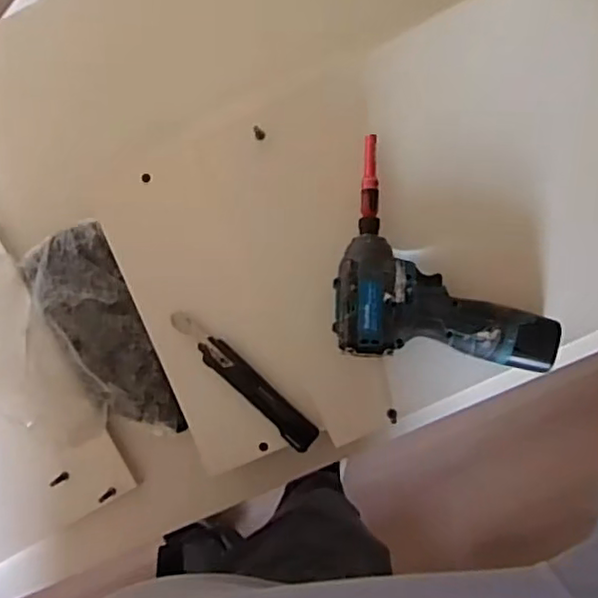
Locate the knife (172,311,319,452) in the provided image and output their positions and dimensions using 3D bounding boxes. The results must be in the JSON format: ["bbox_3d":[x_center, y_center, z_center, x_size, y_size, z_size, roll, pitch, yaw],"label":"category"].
[{"bbox_3d":[-0.054,0.080,0.643,0.187,0.011,0.031,45,95,2],"label":"knife"}]

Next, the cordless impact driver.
[{"bbox_3d":[0.136,-0.039,0.583,0.194,0.067,0.188,5,93,4],"label":"cordless impact driver"}]

